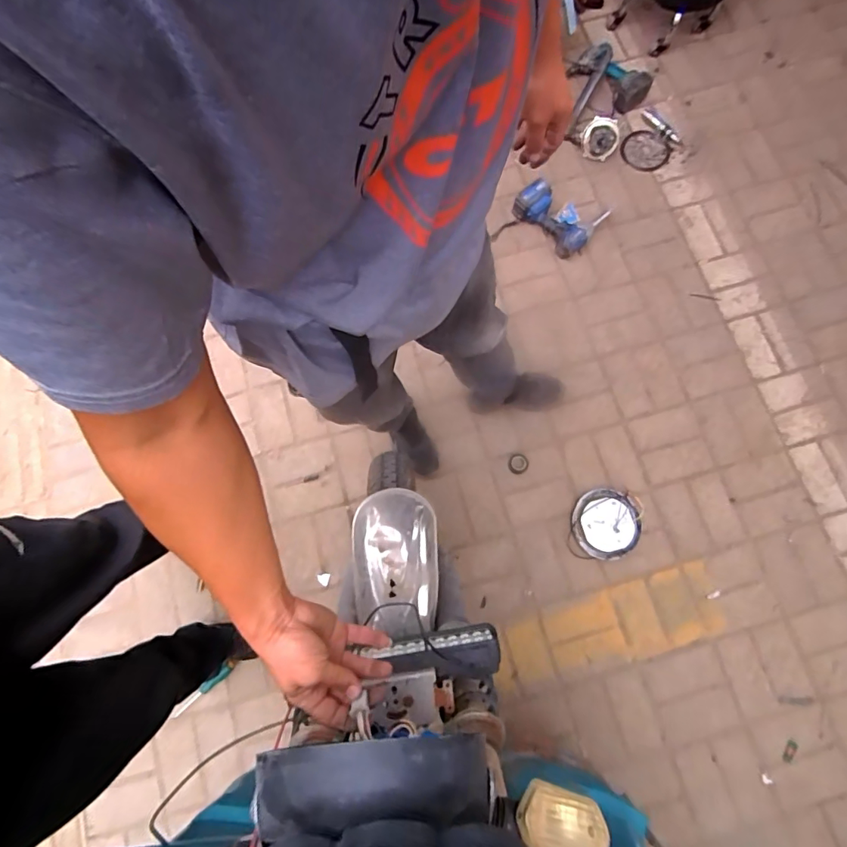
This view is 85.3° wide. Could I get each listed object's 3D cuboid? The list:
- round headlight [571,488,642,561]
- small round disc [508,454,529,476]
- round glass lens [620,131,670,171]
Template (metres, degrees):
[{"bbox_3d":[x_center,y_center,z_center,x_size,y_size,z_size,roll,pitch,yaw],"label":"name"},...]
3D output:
[{"bbox_3d":[0.475,0.260,1.196,0.171,0.036,0.180,-1,77,2],"label":"round headlight"},{"bbox_3d":[0.268,0.112,1.287,0.057,0.030,0.056,0,77,0],"label":"small round disc"},{"bbox_3d":[0.714,-0.881,1.485,0.147,0.023,0.131,27,79,8],"label":"round glass lens"}]

